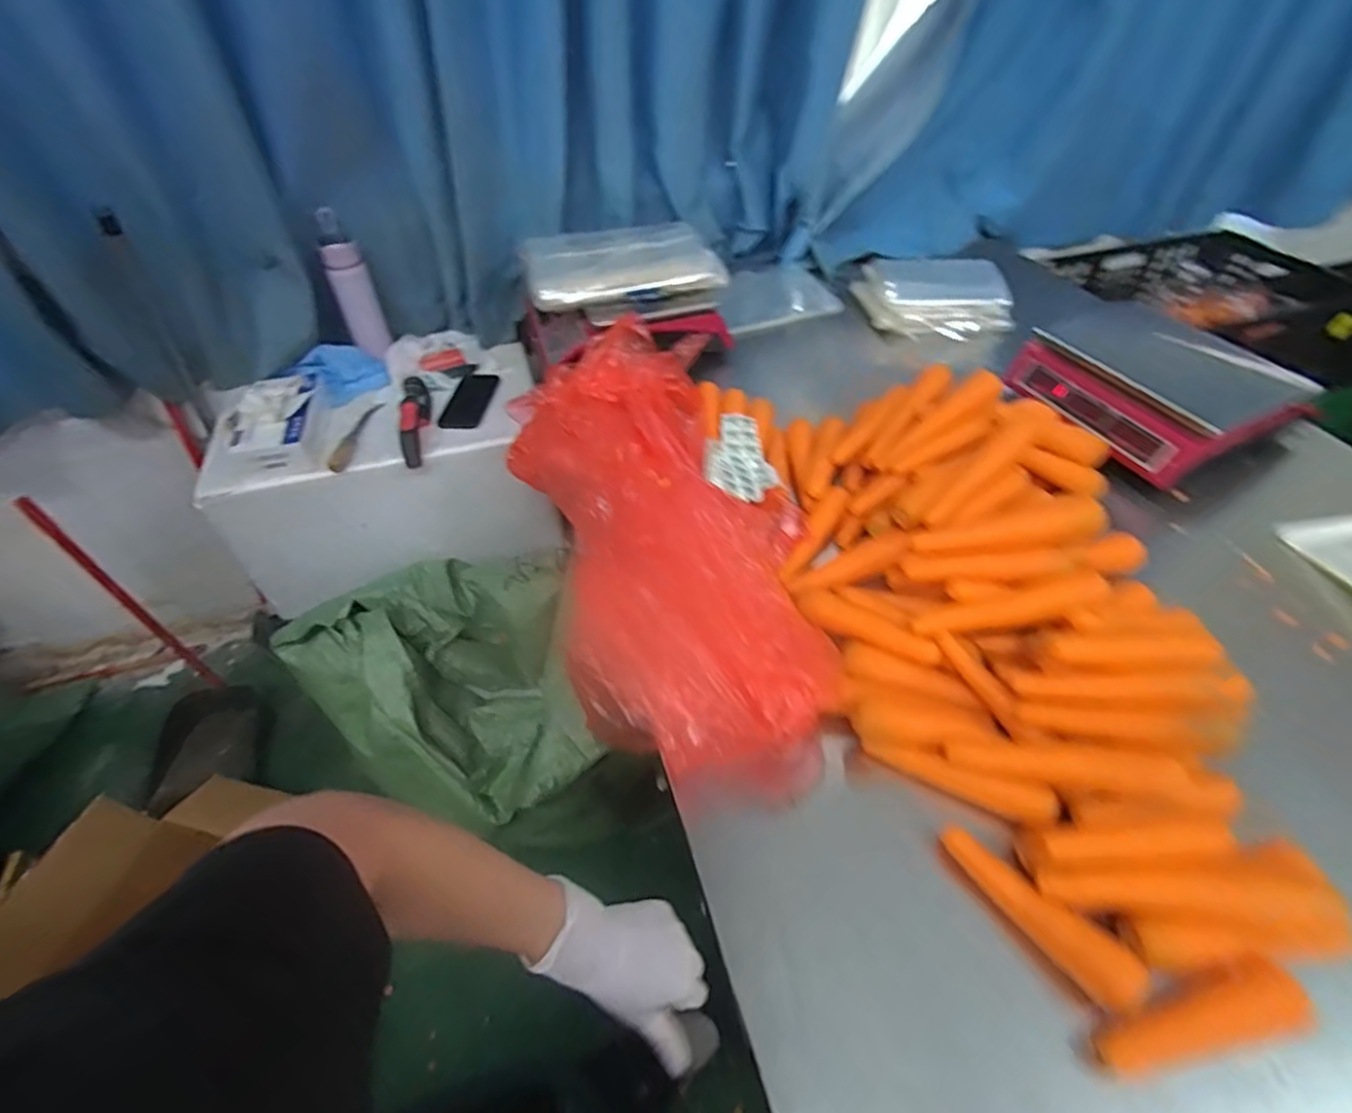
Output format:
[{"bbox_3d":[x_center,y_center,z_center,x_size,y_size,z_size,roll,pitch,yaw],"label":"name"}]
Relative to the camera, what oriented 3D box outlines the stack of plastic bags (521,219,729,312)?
[{"bbox_3d":[-0.093,-0.523,1.116,0.335,0.057,0.197,-12,48,-9],"label":"stack of plastic bags"}]

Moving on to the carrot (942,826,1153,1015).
[{"bbox_3d":[0.290,0.286,0.512,0.036,0.032,0.157,-32,54,-25],"label":"carrot"}]

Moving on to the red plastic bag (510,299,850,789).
[{"bbox_3d":[-0.022,-0.067,0.797,0.304,0.101,0.716,-16,49,-13],"label":"red plastic bag"}]

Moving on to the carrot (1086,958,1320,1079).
[{"bbox_3d":[0.384,0.337,0.461,0.157,0.032,0.045,-20,49,2],"label":"carrot"}]

